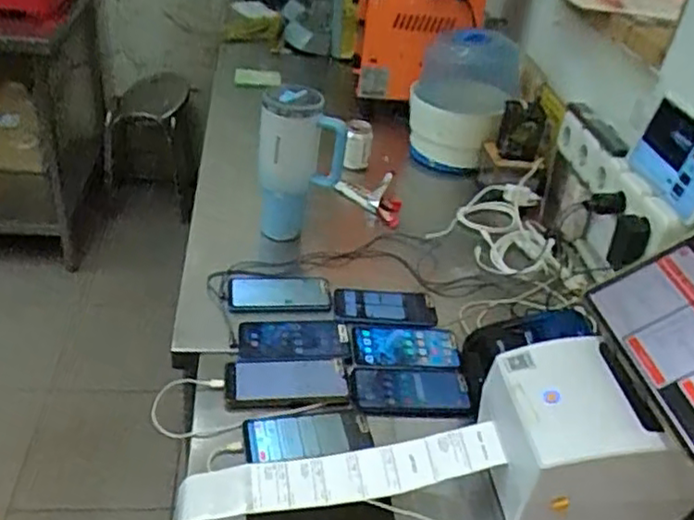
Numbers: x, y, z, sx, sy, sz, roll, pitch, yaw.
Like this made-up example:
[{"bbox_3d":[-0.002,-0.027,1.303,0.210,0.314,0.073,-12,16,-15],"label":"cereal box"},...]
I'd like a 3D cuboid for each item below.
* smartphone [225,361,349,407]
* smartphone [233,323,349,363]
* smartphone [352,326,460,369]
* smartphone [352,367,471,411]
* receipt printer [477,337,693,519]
[{"bbox_3d":[-0.082,0.165,0.931,0.164,0.013,0.079,3,36,-4],"label":"smartphone"},{"bbox_3d":[-0.077,0.117,0.991,0.162,0.012,0.080,2,36,-5],"label":"smartphone"},{"bbox_3d":[0.087,0.124,1.008,0.156,0.012,0.083,4,36,-2],"label":"smartphone"},{"bbox_3d":[0.089,0.180,0.946,0.160,0.011,0.073,4,36,-3],"label":"smartphone"},{"bbox_3d":[0.281,0.203,0.793,0.216,0.160,0.174,2,36,-5],"label":"receipt printer"}]

